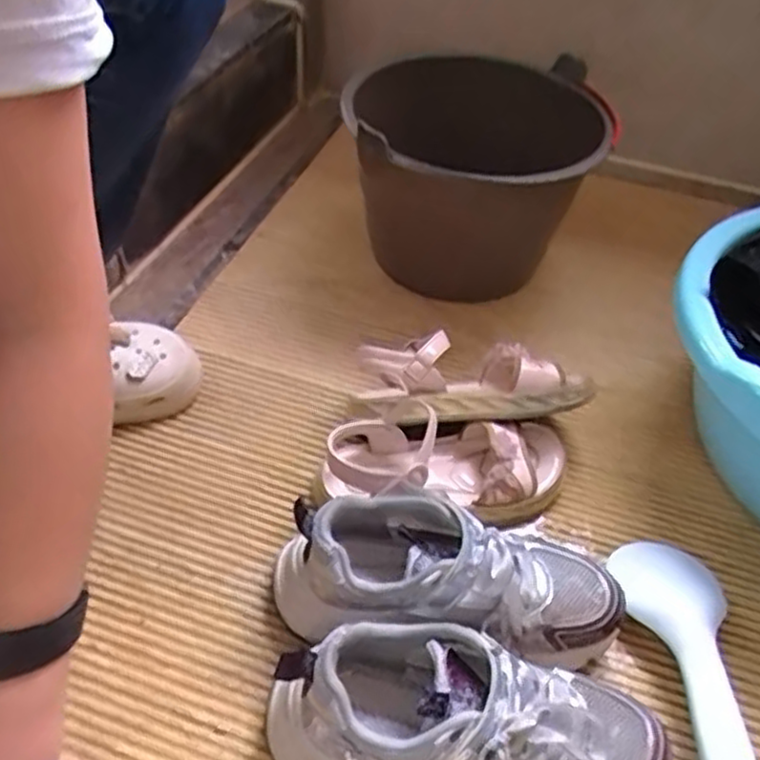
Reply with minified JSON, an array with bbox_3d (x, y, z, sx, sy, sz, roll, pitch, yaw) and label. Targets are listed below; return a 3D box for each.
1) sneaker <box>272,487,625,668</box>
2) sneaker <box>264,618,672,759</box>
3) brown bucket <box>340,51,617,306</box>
[{"bbox_3d":[0.047,0.135,0.514,0.240,0.097,0.094,6,45,1],"label":"sneaker"},{"bbox_3d":[0.052,0.209,0.442,0.236,0.093,0.099,13,45,8],"label":"sneaker"},{"bbox_3d":[0.108,-0.211,0.800,0.220,0.211,0.271,27,49,21],"label":"brown bucket"}]

